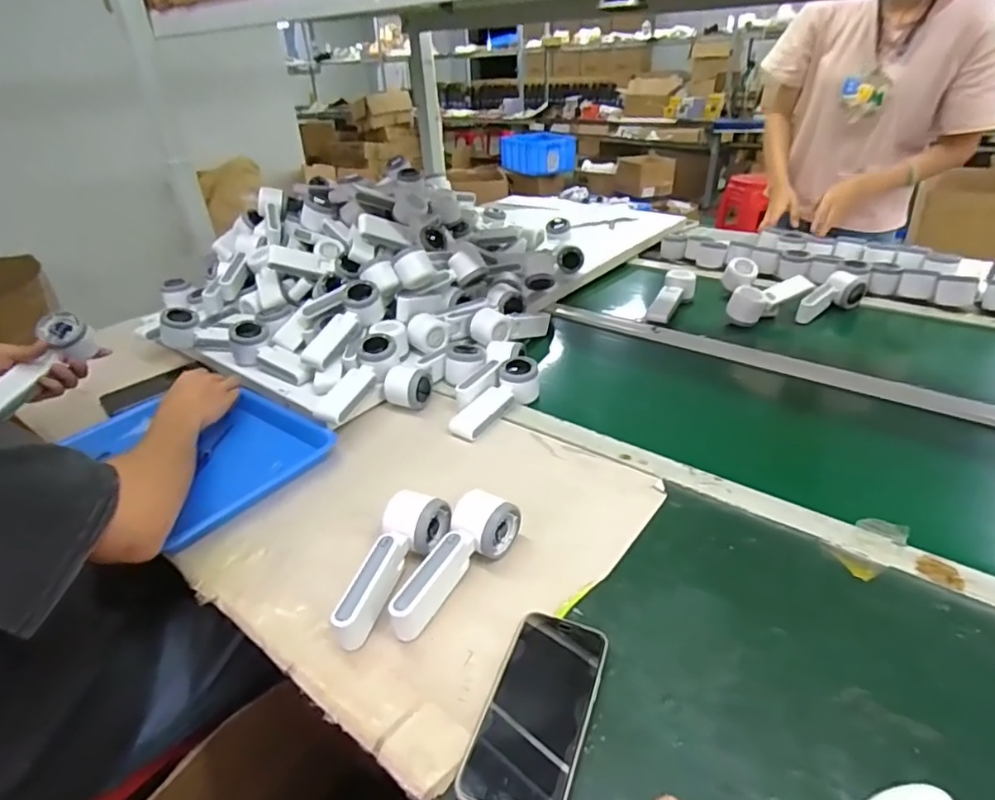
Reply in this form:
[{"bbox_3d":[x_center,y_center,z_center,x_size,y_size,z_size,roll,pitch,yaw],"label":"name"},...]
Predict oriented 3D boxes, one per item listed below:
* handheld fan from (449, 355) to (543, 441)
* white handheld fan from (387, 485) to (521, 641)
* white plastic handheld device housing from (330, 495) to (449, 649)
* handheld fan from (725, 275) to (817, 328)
[{"bbox_3d":[0.005,-0.005,0.809,0.058,0.048,0.177,15,37,29],"label":"handheld fan"},{"bbox_3d":[-0.049,0.154,0.553,0.052,0.053,0.162,21,40,36],"label":"white handheld fan"},{"bbox_3d":[-0.099,0.158,0.545,0.056,0.054,0.156,5,33,16],"label":"white plastic handheld device housing"},{"bbox_3d":[0.498,-0.189,1.037,0.158,0.052,0.054,-18,34,-23],"label":"handheld fan"}]

